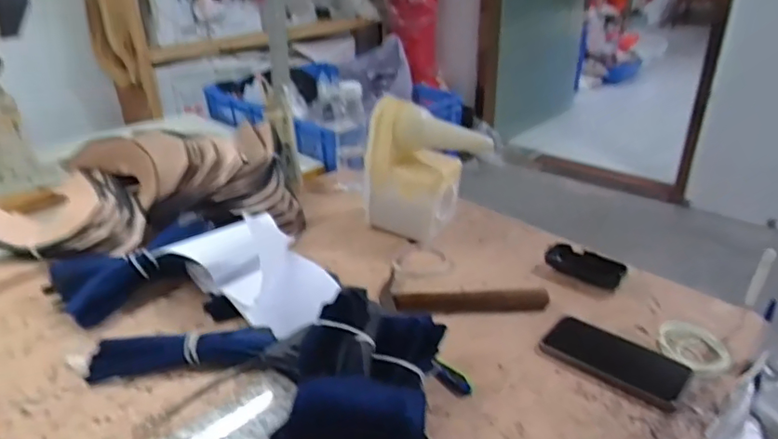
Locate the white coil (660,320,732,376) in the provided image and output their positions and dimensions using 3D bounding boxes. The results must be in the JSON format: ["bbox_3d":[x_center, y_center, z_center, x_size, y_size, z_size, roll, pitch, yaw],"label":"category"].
[{"bbox_3d":[0.363,0.150,0.645,0.074,0.009,0.084,1,28,3],"label":"white coil"}]

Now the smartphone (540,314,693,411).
[{"bbox_3d":[0.259,0.160,0.632,0.151,0.009,0.080,23,36,36],"label":"smartphone"}]

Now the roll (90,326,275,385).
[{"bbox_3d":[-0.234,0.153,0.624,0.196,0.032,0.047,-5,28,-9],"label":"roll"}]

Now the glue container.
[{"bbox_3d":[0.054,-0.072,0.838,0.184,0.188,0.079,3,28,5],"label":"glue container"}]

